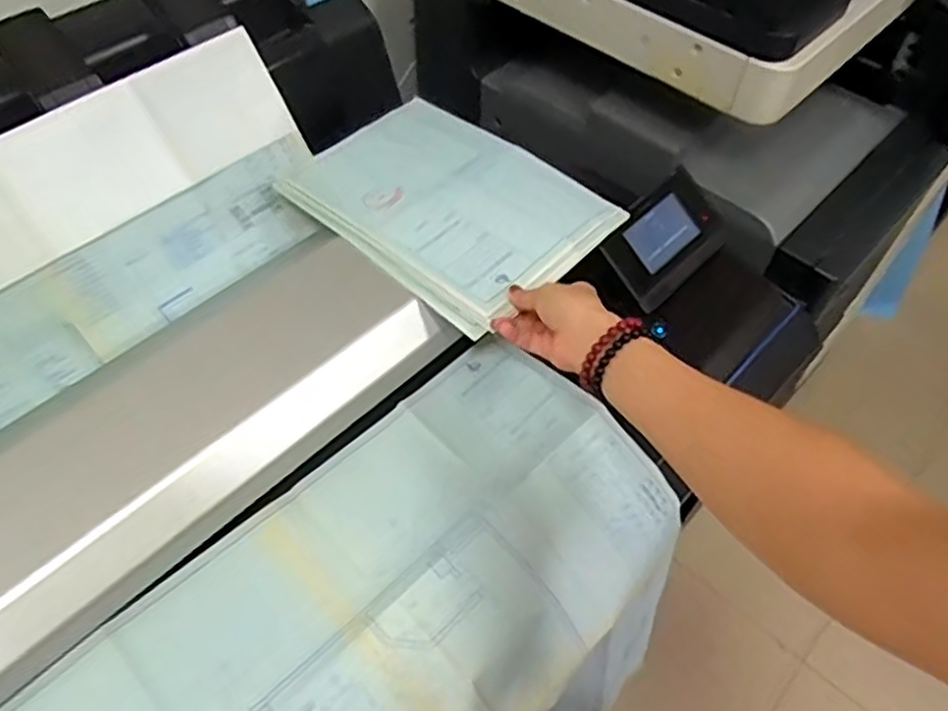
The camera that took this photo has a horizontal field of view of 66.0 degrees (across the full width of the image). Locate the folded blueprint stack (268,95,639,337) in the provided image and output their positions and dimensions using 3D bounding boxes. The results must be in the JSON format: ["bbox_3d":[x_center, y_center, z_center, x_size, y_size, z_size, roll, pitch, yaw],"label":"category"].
[{"bbox_3d":[-0.028,-0.165,0.753,0.305,0.026,0.223,36,61,23],"label":"folded blueprint stack"}]

